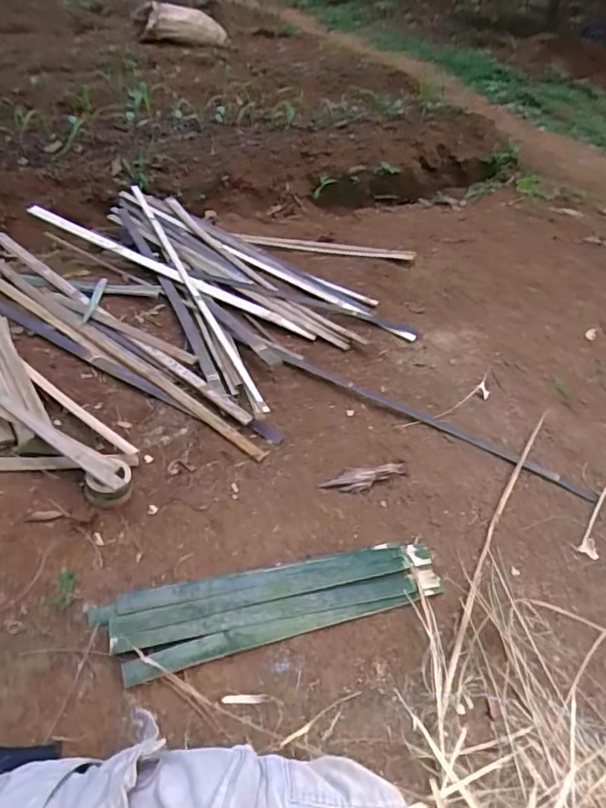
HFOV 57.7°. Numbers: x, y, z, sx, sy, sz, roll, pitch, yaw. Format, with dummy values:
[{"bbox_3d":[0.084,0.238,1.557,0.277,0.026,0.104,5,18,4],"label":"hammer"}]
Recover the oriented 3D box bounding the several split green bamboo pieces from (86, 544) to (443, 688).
[{"bbox_3d":[-0.037,0.299,0.824,0.508,0.032,0.125,-7,43,-16],"label":"several split green bamboo pieces"}]

